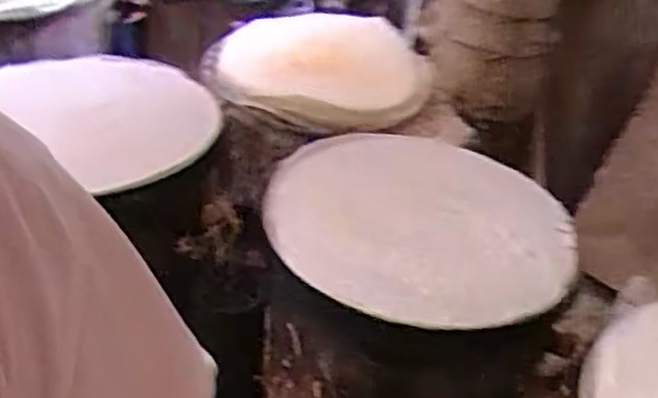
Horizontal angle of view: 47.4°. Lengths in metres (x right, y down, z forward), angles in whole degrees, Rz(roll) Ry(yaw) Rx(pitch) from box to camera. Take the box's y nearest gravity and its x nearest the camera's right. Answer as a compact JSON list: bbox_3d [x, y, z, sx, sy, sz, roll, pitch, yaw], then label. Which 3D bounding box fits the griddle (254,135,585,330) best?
[{"bbox_3d":[0.115,0.014,0.914,0.354,0.035,0.359,4,36,-3],"label":"griddle"}]

